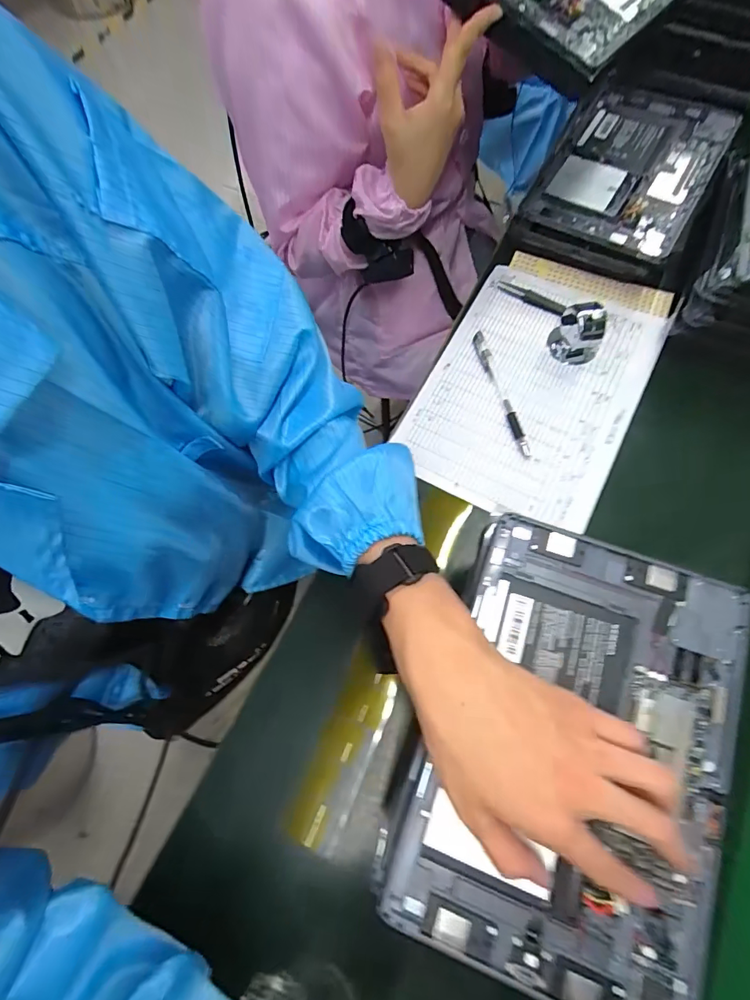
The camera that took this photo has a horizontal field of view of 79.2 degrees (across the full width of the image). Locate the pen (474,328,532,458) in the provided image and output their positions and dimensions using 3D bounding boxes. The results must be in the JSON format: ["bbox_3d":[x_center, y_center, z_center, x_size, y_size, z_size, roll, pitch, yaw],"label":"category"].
[{"bbox_3d":[0.138,-0.117,0.492,0.012,0.008,0.161,-15,69,-5],"label":"pen"}]

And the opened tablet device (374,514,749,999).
[{"bbox_3d":[0.123,0.150,0.283,0.174,0.028,0.254,19,70,8],"label":"opened tablet device"}]

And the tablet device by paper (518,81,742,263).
[{"bbox_3d":[0.298,-0.395,0.531,0.172,0.029,0.261,29,72,12],"label":"tablet device by paper"}]

